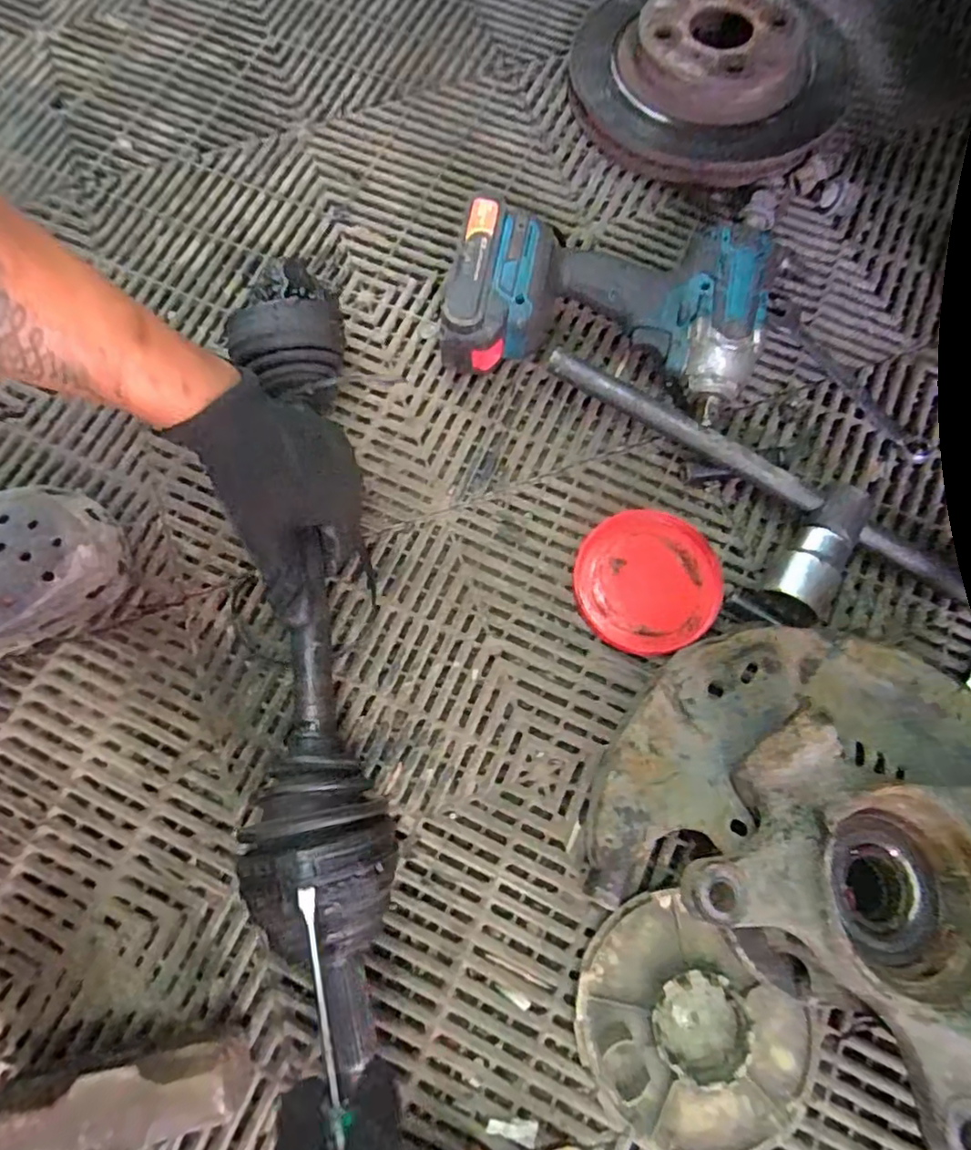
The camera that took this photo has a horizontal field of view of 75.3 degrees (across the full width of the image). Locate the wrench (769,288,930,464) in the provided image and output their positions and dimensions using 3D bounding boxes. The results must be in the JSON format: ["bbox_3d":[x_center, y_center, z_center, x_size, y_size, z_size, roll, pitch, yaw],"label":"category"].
[{"bbox_3d":[0.285,-0.156,0.499,0.030,0.009,0.173,-35,79,-8],"label":"wrench"}]

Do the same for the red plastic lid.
[{"bbox_3d":[0.119,0.005,0.462,0.106,0.013,0.102,0,77,0],"label":"red plastic lid"}]

